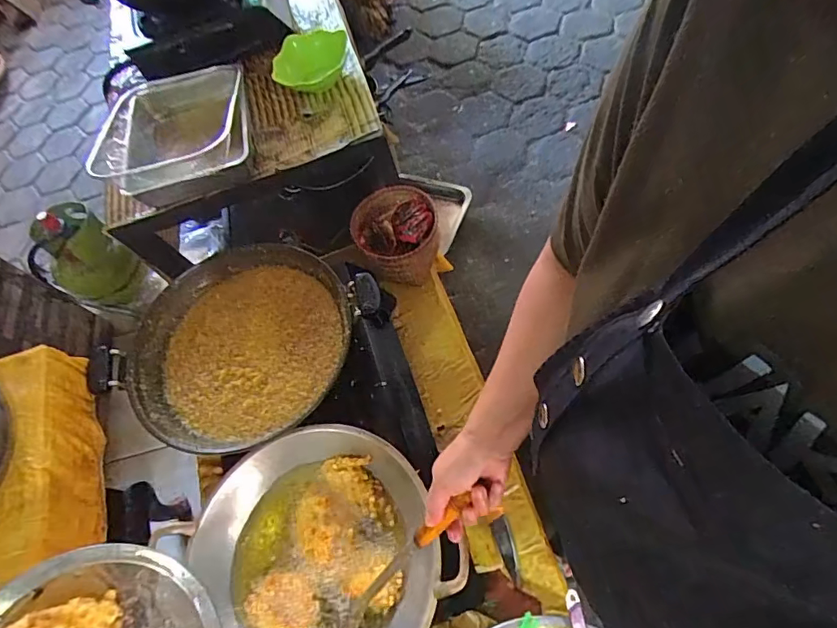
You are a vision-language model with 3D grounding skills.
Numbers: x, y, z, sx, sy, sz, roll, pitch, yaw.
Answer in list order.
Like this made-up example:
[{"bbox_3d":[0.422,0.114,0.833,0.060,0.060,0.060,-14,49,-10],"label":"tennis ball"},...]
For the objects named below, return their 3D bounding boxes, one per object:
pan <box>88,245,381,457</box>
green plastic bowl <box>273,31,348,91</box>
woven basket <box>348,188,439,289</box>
[{"bbox_3d":[-0.325,0.039,0.878,0.375,0.087,0.403,29,72,21],"label":"pan"},{"bbox_3d":[-0.228,-0.531,1.055,0.169,0.093,0.143,-19,62,-1],"label":"green plastic bowl"},{"bbox_3d":[-0.049,-0.169,1.106,0.182,0.148,0.169,-4,63,7],"label":"woven basket"}]

